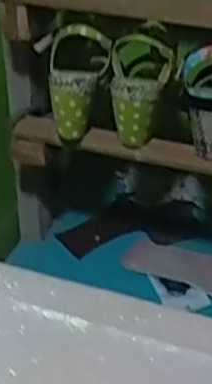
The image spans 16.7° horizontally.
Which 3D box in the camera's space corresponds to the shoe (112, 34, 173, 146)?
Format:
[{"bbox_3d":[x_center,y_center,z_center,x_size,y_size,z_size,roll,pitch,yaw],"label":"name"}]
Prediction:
[{"bbox_3d":[0.042,-0.122,0.903,0.075,0.125,0.071,4,33,6],"label":"shoe"}]

